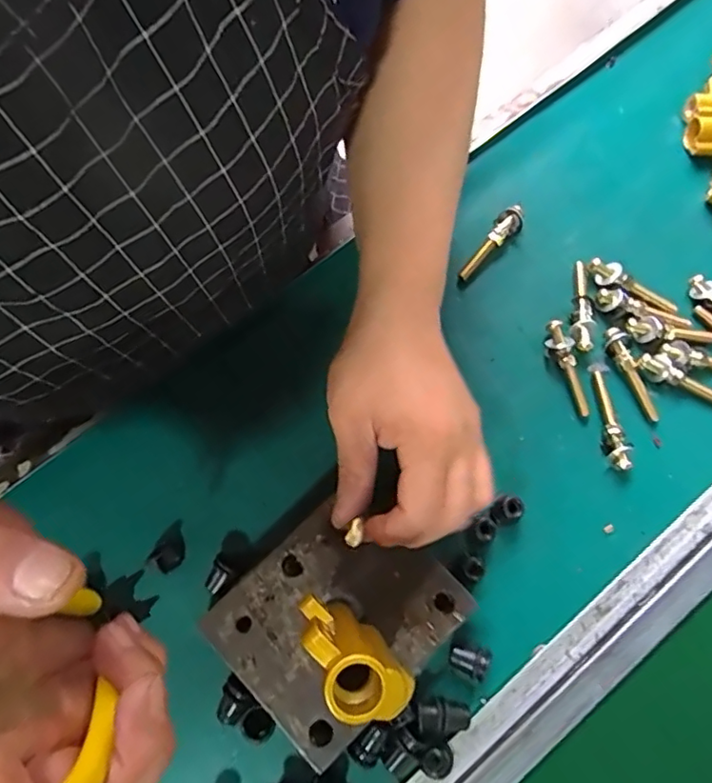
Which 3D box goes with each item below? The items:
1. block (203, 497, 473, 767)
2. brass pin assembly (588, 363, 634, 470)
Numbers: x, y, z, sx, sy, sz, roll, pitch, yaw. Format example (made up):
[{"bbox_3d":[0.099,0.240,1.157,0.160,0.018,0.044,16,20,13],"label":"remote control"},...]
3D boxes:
[{"bbox_3d":[-0.010,0.124,0.313,0.118,0.026,0.098,-42,82,-10],"label":"block"},{"bbox_3d":[0.159,0.015,0.347,0.012,0.010,0.068,-7,78,-3],"label":"brass pin assembly"}]

